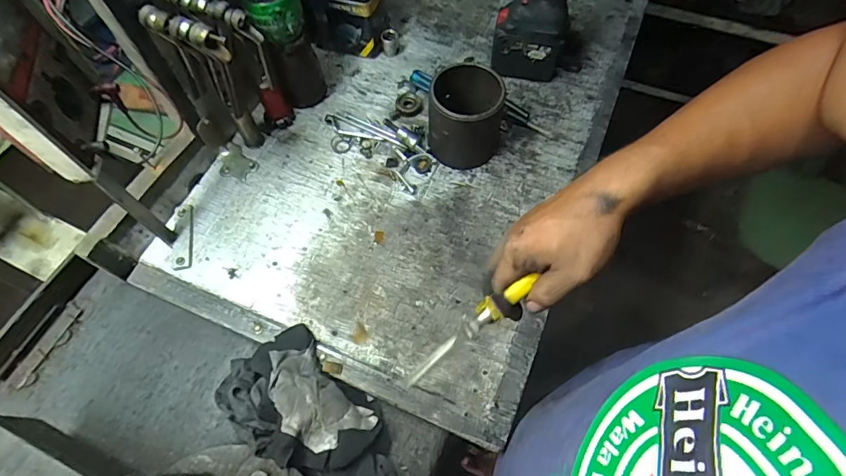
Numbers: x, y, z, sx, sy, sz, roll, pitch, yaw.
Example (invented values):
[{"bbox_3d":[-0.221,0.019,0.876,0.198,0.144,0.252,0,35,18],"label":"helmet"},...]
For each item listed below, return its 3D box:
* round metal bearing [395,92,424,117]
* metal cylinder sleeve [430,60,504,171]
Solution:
[{"bbox_3d":[-0.025,-0.237,0.788,0.047,0.014,0.046,0,65,0],"label":"round metal bearing"},{"bbox_3d":[0.068,-0.187,0.694,0.107,0.129,0.101,0,65,0],"label":"metal cylinder sleeve"}]

